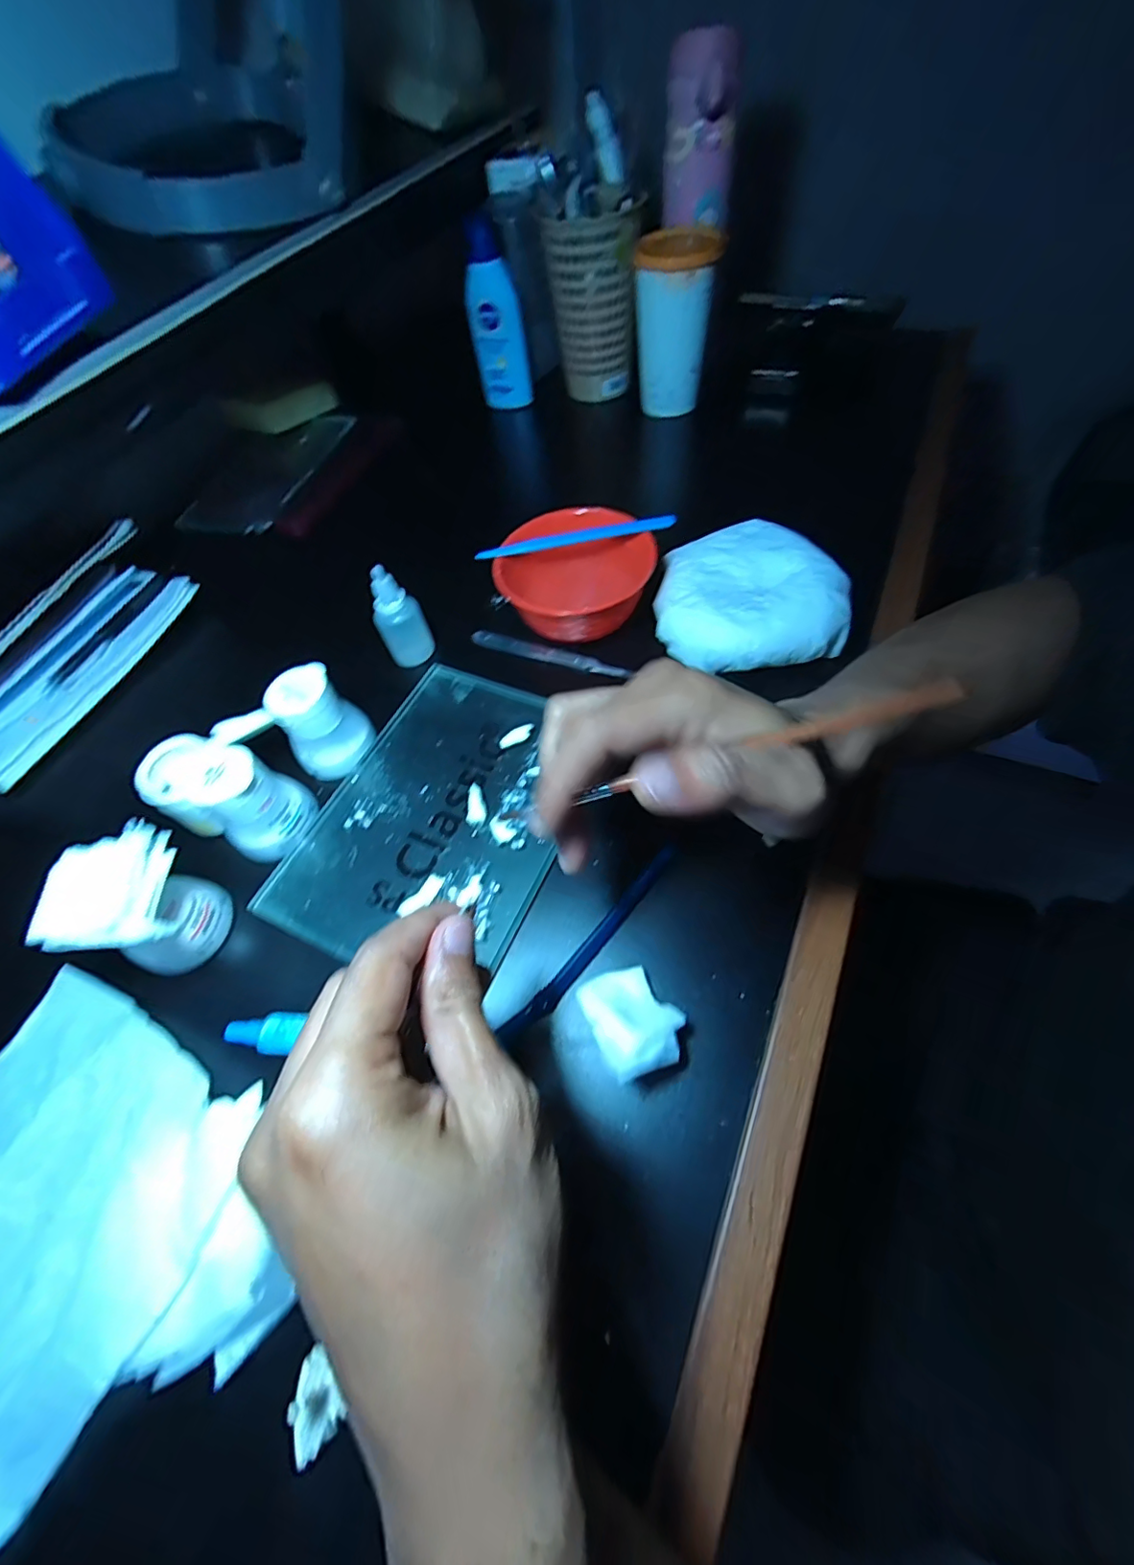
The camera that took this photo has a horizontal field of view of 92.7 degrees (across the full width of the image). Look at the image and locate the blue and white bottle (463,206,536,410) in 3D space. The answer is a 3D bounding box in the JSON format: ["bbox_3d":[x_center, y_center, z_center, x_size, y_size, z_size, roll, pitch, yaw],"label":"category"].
[{"bbox_3d":[-0.071,-0.464,0.544,0.048,0.143,0.036,-23,60,-8],"label":"blue and white bottle"}]

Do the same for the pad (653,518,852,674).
[{"bbox_3d":[0.123,-0.131,0.376,0.119,0.040,0.110,-5,59,2],"label":"pad"}]

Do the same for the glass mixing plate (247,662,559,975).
[{"bbox_3d":[-0.075,0.015,0.334,0.148,0.010,0.199,20,63,17],"label":"glass mixing plate"}]

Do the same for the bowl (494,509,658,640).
[{"bbox_3d":[0.007,-0.144,0.398,0.109,0.057,0.099,-35,62,-15],"label":"bowl"}]

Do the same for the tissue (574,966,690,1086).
[{"bbox_3d":[0.031,0.110,0.254,0.038,0.035,0.046,-26,60,-10],"label":"tissue"}]

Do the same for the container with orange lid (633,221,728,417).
[{"bbox_3d":[0.102,-0.436,0.519,0.070,0.124,0.070,10,61,12],"label":"container with orange lid"}]

